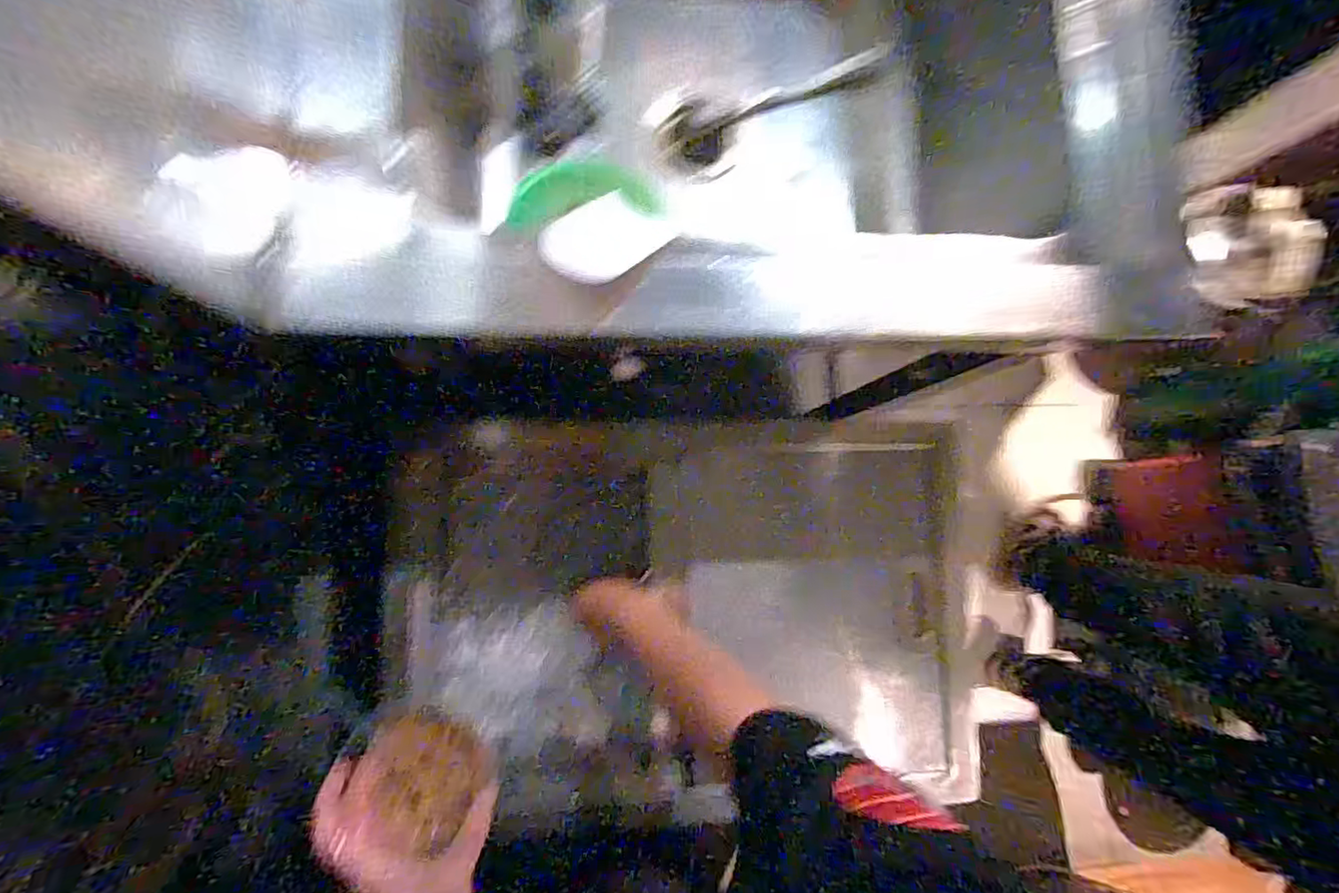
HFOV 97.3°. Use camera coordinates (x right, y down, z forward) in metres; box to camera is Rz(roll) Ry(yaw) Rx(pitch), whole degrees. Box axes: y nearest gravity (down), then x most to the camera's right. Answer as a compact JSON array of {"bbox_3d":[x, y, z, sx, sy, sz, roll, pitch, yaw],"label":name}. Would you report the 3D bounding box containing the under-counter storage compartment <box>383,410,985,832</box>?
[{"bbox_3d":[0.022,0.183,0.664,0.609,0.103,0.430,0,84,-6],"label":"under-counter storage compartment"}]

